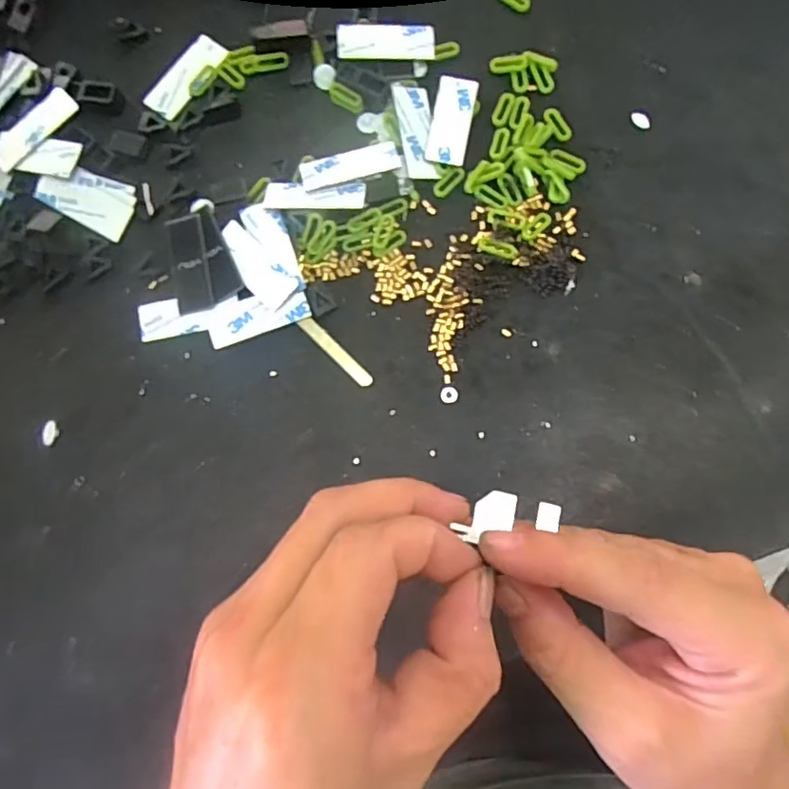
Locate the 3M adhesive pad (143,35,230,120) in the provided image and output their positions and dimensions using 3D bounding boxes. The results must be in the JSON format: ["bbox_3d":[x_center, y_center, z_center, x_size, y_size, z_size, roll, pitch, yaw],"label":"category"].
[{"bbox_3d":[-0.114,-0.174,0.301,0.021,0.004,0.051,36,84,6],"label":"3M adhesive pad"}]

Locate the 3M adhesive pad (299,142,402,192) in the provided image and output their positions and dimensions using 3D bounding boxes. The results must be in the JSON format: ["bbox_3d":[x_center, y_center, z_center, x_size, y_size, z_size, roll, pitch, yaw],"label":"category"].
[{"bbox_3d":[-0.023,-0.120,0.286,0.051,0.004,0.018,-16,82,-1],"label":"3M adhesive pad"}]

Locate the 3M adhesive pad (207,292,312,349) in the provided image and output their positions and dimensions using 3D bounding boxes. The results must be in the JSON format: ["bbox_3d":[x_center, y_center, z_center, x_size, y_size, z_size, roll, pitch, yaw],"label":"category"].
[{"bbox_3d":[-0.069,-0.042,0.279,0.051,0.004,0.022,-20,82,-2],"label":"3M adhesive pad"}]

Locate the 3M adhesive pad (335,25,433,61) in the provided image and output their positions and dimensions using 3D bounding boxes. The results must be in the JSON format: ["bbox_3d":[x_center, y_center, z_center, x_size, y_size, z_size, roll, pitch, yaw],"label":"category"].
[{"bbox_3d":[-0.004,-0.189,0.294,0.052,0.004,0.019,-3,89,-6],"label":"3M adhesive pad"}]

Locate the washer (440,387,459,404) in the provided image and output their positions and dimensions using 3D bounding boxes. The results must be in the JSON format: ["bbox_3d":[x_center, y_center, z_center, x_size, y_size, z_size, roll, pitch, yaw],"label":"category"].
[{"bbox_3d":[0.027,0.000,0.271,0.009,0.004,0.008,-4,82,1],"label":"washer"}]

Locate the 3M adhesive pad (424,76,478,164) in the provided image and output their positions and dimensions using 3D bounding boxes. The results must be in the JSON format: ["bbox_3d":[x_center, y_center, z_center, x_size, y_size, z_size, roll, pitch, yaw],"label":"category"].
[{"bbox_3d":[0.031,-0.145,0.289,0.021,0.004,0.050,11,82,3],"label":"3M adhesive pad"}]

